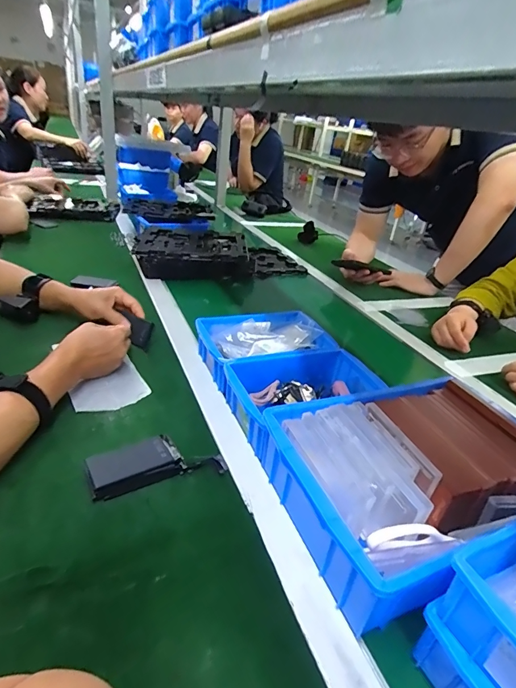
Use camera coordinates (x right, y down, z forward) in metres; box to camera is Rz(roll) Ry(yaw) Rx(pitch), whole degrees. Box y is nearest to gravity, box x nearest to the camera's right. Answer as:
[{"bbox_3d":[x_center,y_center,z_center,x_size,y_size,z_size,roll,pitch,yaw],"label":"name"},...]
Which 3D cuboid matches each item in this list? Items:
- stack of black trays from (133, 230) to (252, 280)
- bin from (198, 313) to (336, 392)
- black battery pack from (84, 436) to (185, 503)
[{"bbox_3d":[-0.171,-0.238,1.042,0.291,0.066,0.230,-2,31,-16],"label":"stack of black trays"},{"bbox_3d":[0.011,0.007,0.649,0.210,0.064,0.148,-6,32,-23],"label":"bin"},{"bbox_3d":[-0.129,0.128,0.416,0.092,0.026,0.041,-11,34,-30],"label":"black battery pack"}]

